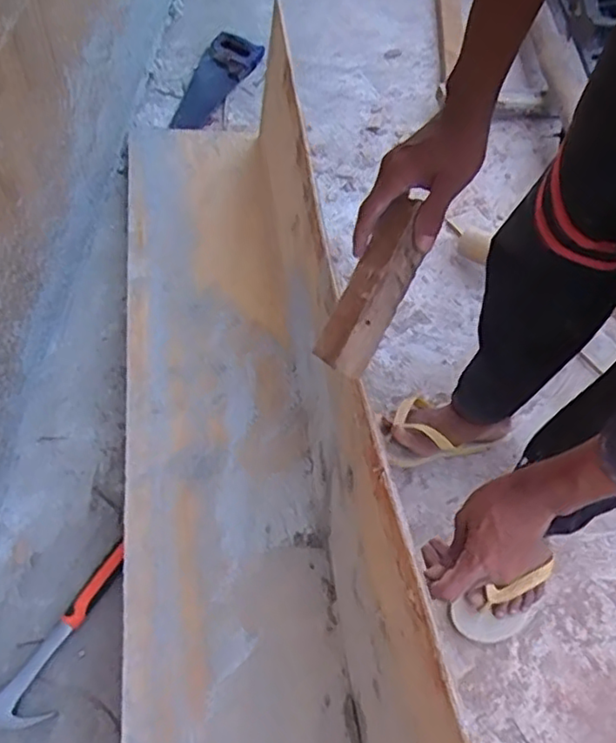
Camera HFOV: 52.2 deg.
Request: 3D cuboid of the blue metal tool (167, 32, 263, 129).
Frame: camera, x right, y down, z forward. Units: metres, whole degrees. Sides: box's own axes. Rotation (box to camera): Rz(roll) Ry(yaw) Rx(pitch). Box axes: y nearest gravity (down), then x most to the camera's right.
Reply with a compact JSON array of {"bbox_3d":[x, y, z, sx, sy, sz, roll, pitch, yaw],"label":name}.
[{"bbox_3d":[-0.228,-0.702,1.517,0.134,0.046,0.409,19,57,8],"label":"blue metal tool"}]

